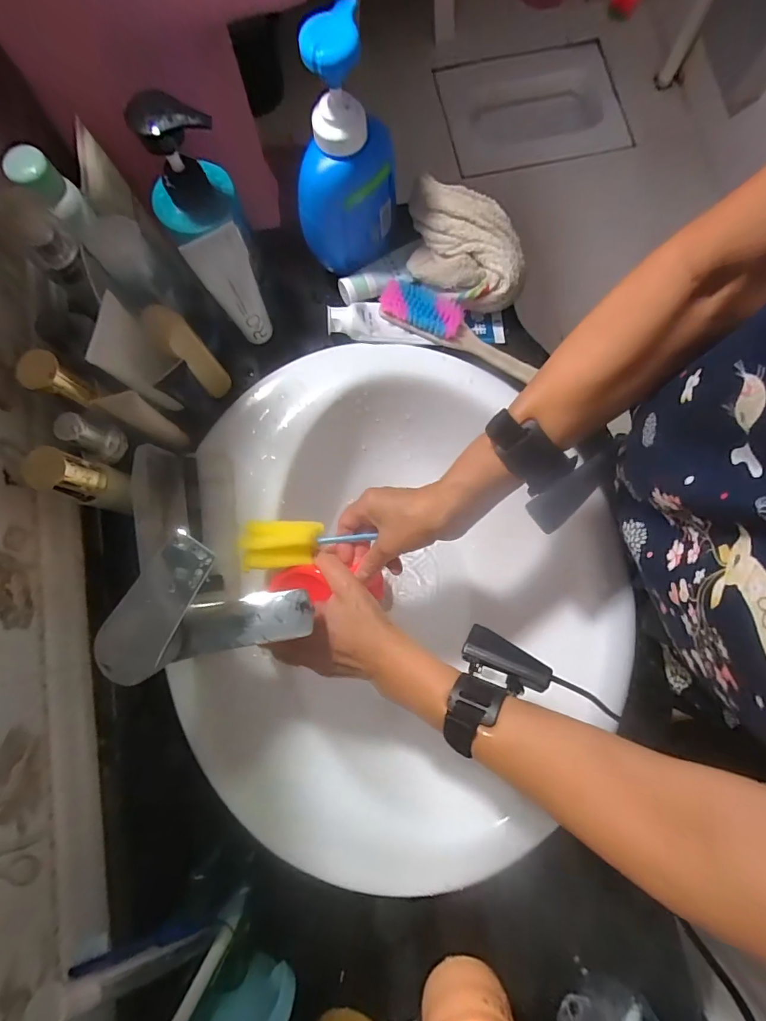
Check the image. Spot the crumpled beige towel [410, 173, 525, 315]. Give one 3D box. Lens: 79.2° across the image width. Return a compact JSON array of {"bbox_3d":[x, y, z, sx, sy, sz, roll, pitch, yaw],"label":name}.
[{"bbox_3d":[0.089,-0.275,0.493,0.123,0.074,0.104,4,79,2],"label":"crumpled beige towel"}]

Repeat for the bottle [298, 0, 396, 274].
[{"bbox_3d":[-0.033,-0.321,0.432,0.064,0.206,0.099,27,81,6],"label":"bottle"}]

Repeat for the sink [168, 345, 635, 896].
[{"bbox_3d":[0.023,0.090,0.532,0.434,0.146,0.527,0,79,1],"label":"sink"}]

